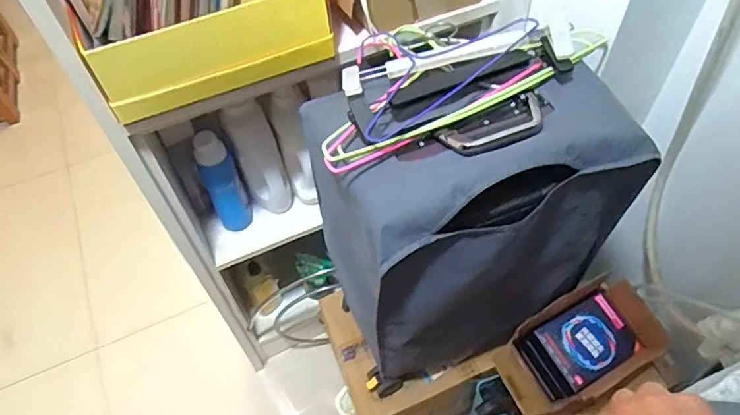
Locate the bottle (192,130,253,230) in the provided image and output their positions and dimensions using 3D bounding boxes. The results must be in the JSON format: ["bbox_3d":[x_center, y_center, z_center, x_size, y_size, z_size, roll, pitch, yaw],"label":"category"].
[{"bbox_3d":[-0.291,-0.043,1.044,0.070,0.229,0.055,-28,56,-16],"label":"bottle"}]

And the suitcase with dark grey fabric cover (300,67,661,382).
[{"bbox_3d":[0.154,0.053,0.862,0.412,0.520,0.235,-16,54,-8],"label":"suitcase with dark grey fabric cover"}]

